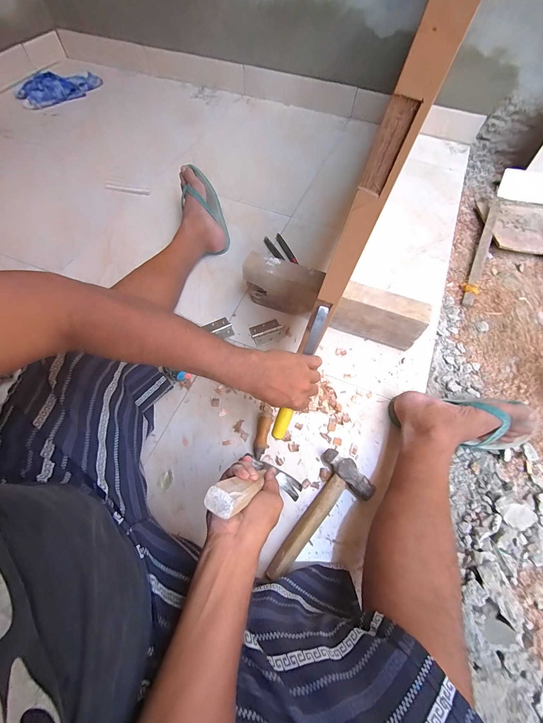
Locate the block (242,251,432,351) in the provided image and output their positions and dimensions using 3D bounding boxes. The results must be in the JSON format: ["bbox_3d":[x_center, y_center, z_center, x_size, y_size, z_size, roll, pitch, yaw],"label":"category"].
[{"bbox_3d":[0.139,-0.145,0.704,0.429,0.118,0.072,18,64,7],"label":"block"}]

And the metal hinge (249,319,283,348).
[{"bbox_3d":[-0.010,-0.072,0.720,0.074,0.009,0.062,-20,66,-11],"label":"metal hinge"}]

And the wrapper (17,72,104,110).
[{"bbox_3d":[-0.892,-1.147,1.224,0.344,0.066,0.113,-19,65,-11],"label":"wrapper"}]

